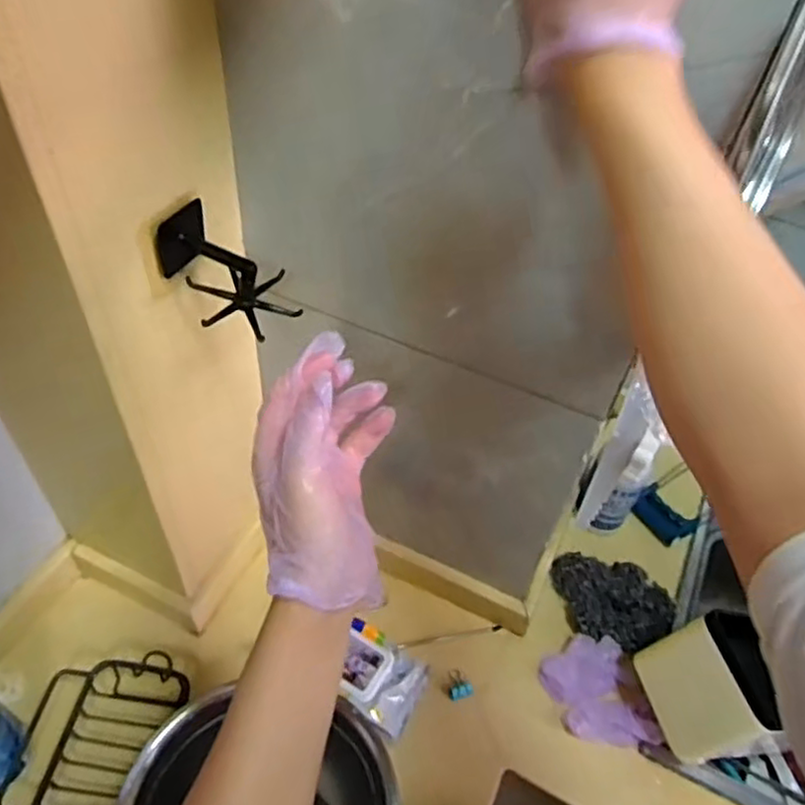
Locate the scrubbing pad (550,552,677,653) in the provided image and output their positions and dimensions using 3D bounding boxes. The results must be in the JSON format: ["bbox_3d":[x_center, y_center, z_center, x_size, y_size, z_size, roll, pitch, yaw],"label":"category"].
[{"bbox_3d":[0.250,0.232,0.823,0.103,0.029,0.134,-21,54,-22],"label":"scrubbing pad"}]

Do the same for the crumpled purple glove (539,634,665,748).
[{"bbox_3d":[0.213,0.321,0.755,0.091,0.028,0.122,-13,51,-16],"label":"crumpled purple glove"}]

